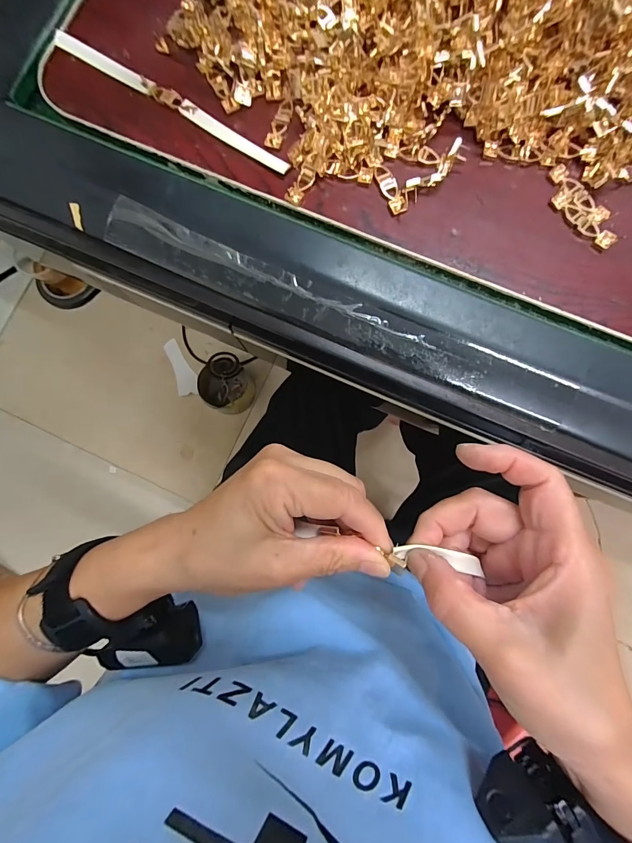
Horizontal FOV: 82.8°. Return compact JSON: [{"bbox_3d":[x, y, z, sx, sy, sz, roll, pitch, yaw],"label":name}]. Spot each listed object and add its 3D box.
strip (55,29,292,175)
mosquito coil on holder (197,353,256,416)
[{"bbox_3d":[-0.111,-0.243,0.270,0.216,0.004,0.013,33,85,6],"label":"strip"},{"bbox_3d":[-0.234,-0.089,0.941,0.142,0.144,0.113,-35,83,-2],"label":"mosquito coil on holder"}]

